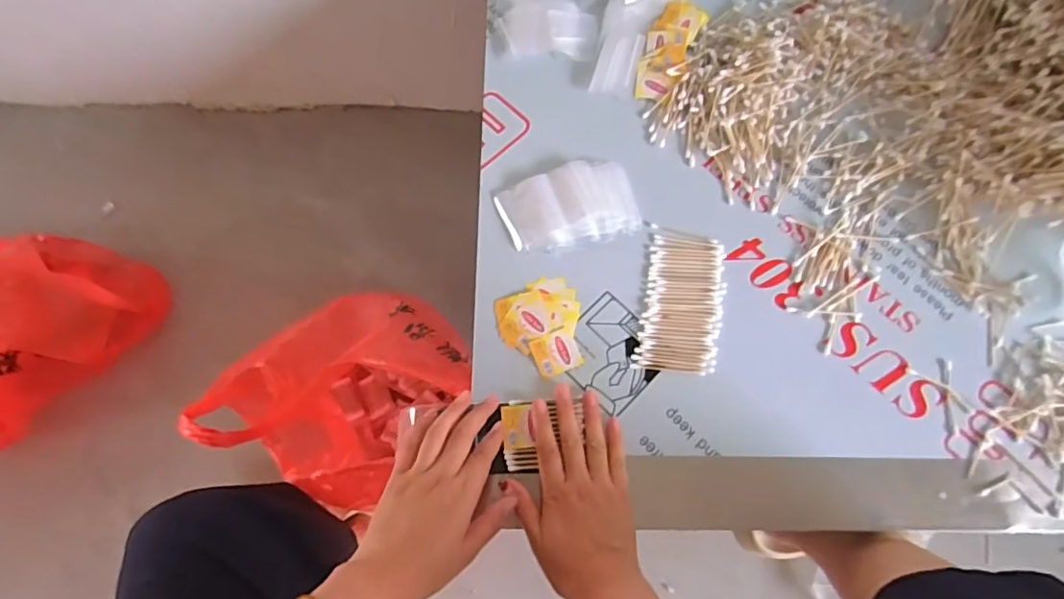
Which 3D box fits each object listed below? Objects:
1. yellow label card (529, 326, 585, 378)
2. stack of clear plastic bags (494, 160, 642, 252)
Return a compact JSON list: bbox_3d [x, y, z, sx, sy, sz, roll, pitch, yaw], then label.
[{"bbox_3d":[0.024,0.051,0.528,0.044,0.004,0.039,-19,79,-9],"label":"yellow label card"},{"bbox_3d":[0.040,-0.099,0.573,0.137,0.014,0.089,-16,73,-6],"label":"stack of clear plastic bags"}]

